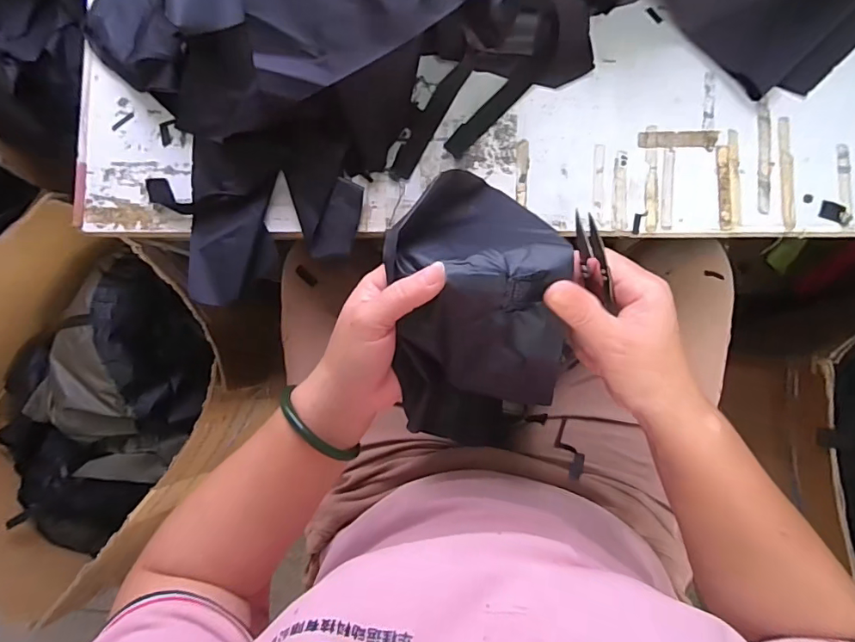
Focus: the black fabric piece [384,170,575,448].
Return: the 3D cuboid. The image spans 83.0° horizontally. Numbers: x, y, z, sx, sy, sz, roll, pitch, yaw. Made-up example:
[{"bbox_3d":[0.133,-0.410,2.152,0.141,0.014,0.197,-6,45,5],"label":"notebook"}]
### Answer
[{"bbox_3d":[0.037,-0.011,0.355,0.117,0.083,0.198,5,88,7],"label":"black fabric piece"}]

